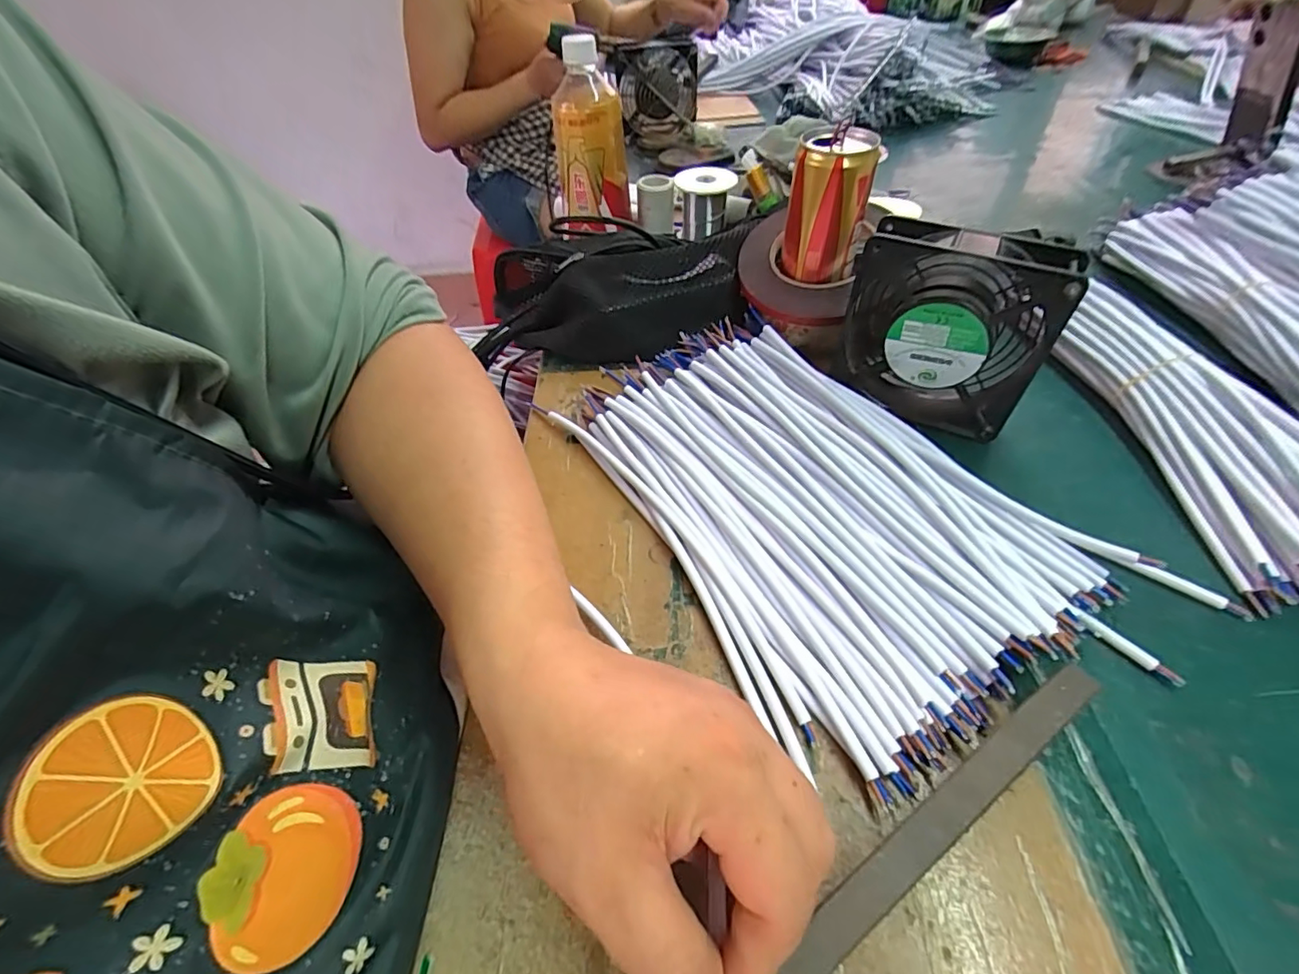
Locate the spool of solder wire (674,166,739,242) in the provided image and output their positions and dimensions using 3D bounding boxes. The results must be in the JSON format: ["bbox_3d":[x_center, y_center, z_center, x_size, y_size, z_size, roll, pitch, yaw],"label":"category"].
[{"bbox_3d":[0.057,-0.297,0.576,0.048,0.061,0.057,-23,50,-15],"label":"spool of solder wire"}]

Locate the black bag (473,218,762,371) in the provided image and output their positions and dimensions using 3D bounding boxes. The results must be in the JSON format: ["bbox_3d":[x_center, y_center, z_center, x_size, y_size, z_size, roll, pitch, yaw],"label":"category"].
[{"bbox_3d":[-0.038,-0.165,0.471,0.232,0.082,0.102,-2,48,4],"label":"black bag"}]

